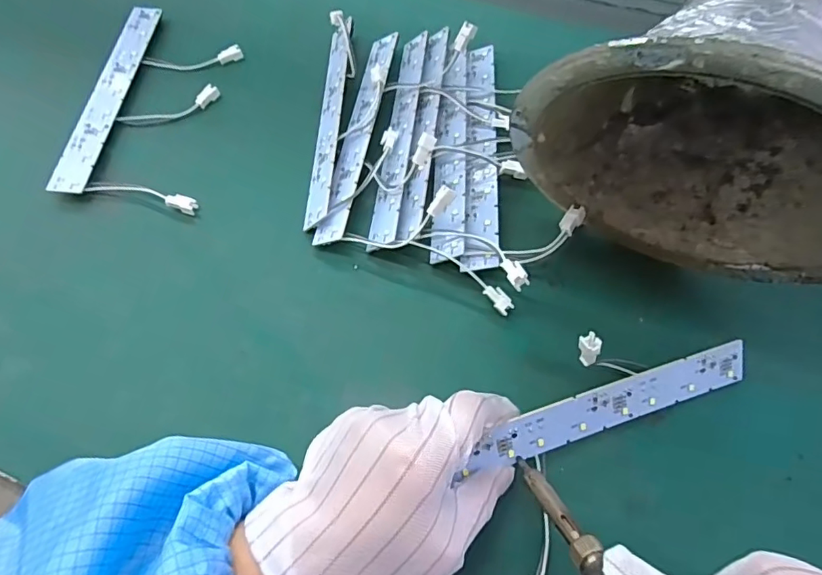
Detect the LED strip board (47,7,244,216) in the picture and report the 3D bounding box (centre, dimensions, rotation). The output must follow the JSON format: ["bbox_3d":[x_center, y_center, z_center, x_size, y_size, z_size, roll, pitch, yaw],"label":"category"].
[{"bbox_3d":[-0.194,-0.144,0.404,0.102,0.012,0.199,2,63,3],"label":"LED strip board"}]

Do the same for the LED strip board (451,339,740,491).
[{"bbox_3d":[0.102,0.062,0.270,0.160,0.005,0.024,-16,105,-11],"label":"LED strip board"}]

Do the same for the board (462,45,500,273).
[{"bbox_3d":[0.049,-0.095,0.359,0.022,0.008,0.186,-2,64,14],"label":"board"}]

